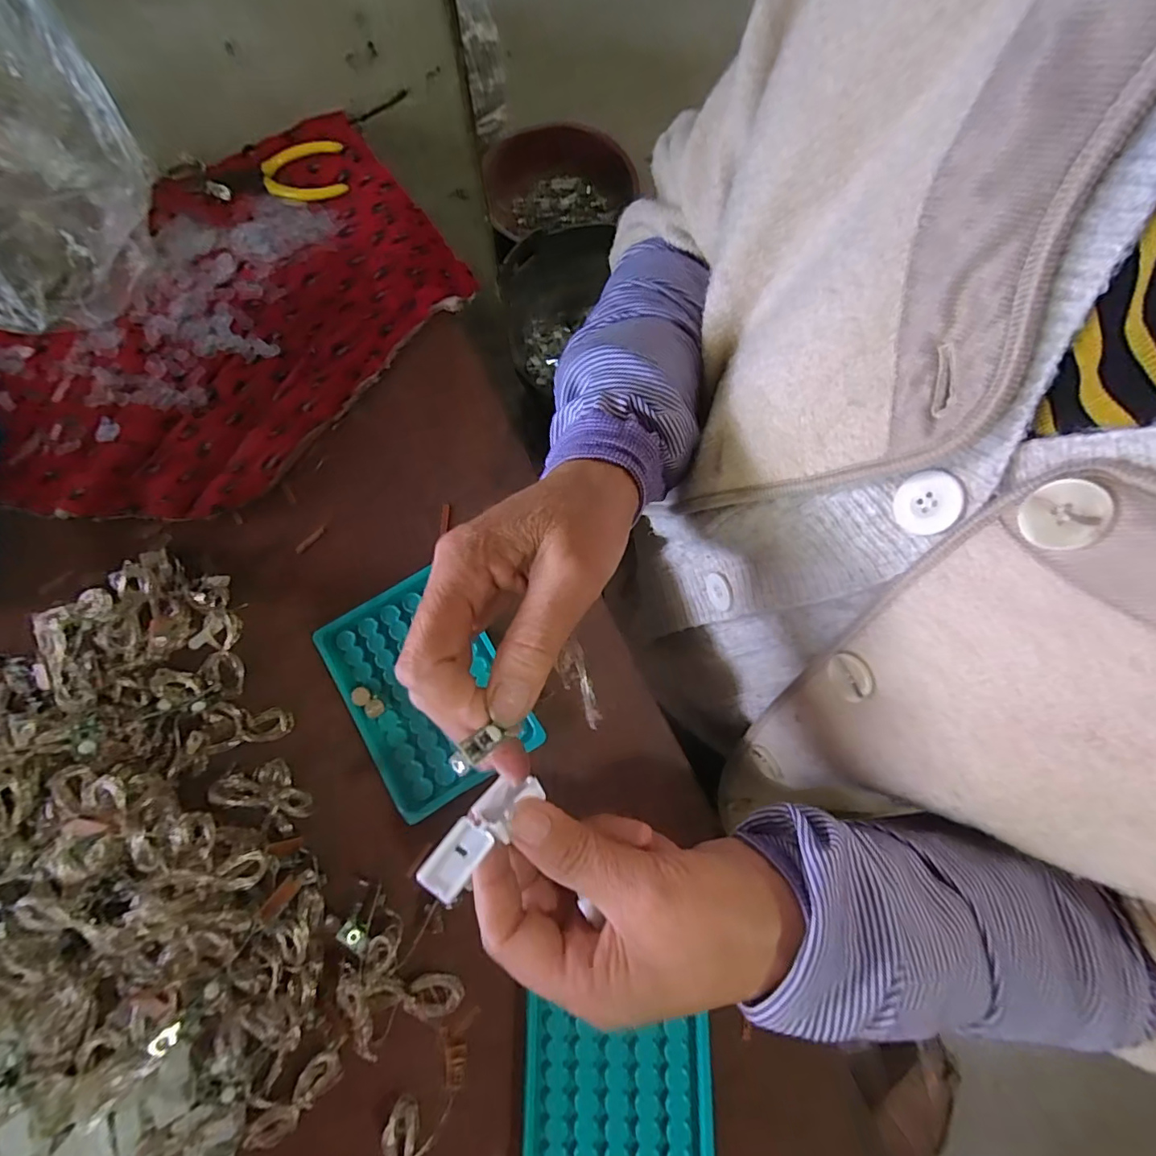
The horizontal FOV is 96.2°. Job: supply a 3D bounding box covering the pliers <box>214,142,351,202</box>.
[{"bbox_3d":[-0.230,-0.318,0.404,0.090,0.007,0.051,-14,77,-5],"label":"pliers"}]

